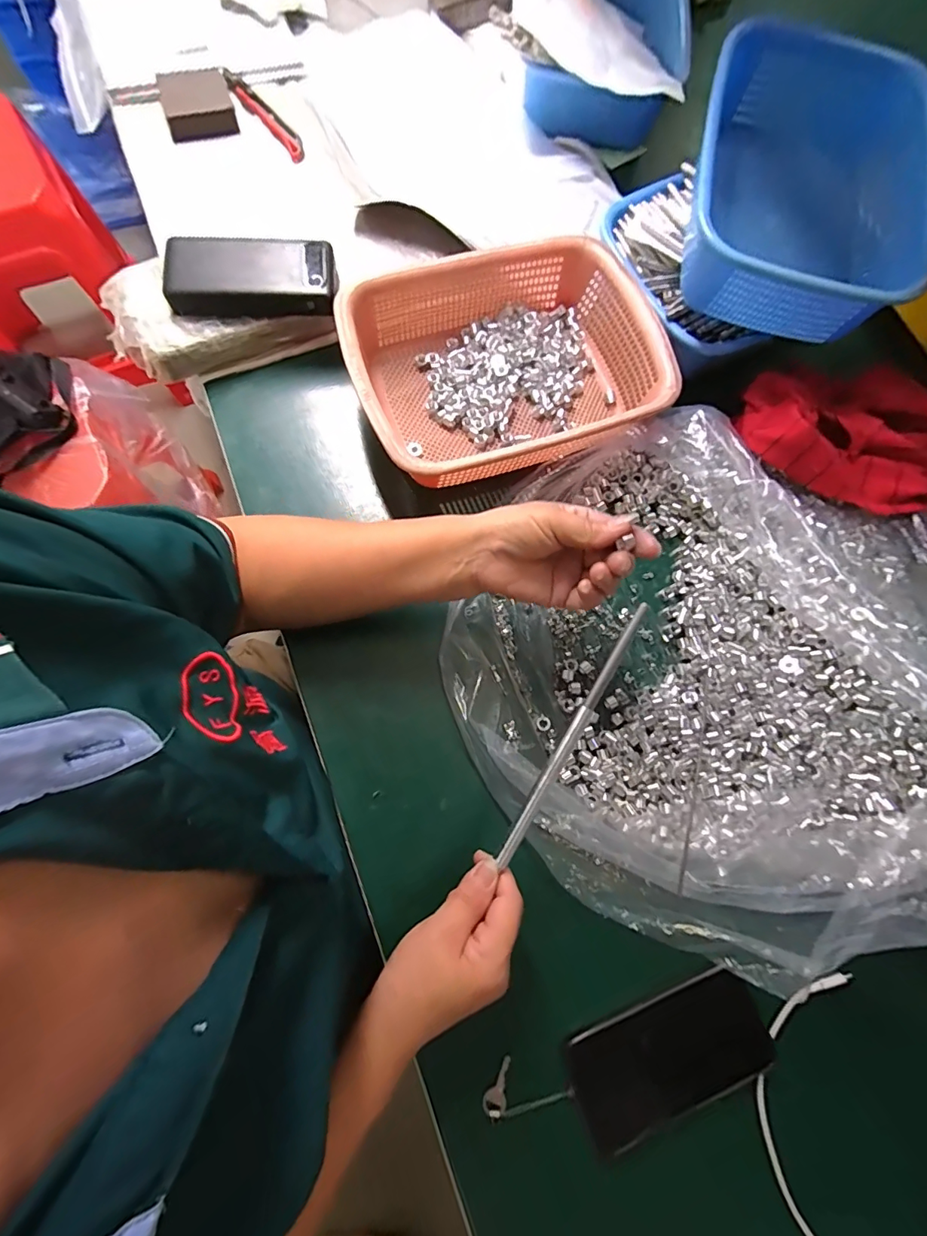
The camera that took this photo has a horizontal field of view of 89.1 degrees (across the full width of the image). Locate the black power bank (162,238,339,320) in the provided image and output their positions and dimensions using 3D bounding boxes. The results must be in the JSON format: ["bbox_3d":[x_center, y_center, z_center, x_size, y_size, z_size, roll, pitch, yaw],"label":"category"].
[{"bbox_3d":[-0.202,-0.331,0.456,0.153,0.031,0.076,-6,78,-6],"label":"black power bank"}]

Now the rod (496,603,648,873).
[{"bbox_3d":[0.076,0.082,0.332,0.008,0.006,0.204,29,93,6],"label":"rod"}]

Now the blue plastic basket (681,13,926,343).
[{"bbox_3d":[0.316,-0.412,0.445,0.205,0.077,0.292,18,76,0],"label":"blue plastic basket"}]

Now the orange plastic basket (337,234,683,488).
[{"bbox_3d":[0.041,-0.246,0.463,0.294,0.071,0.213,-21,80,-9],"label":"orange plastic basket"}]

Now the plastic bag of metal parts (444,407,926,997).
[{"bbox_3d":[0.224,0.045,0.409,0.444,0.070,0.425,37,78,8],"label":"plastic bag of metal parts"}]

